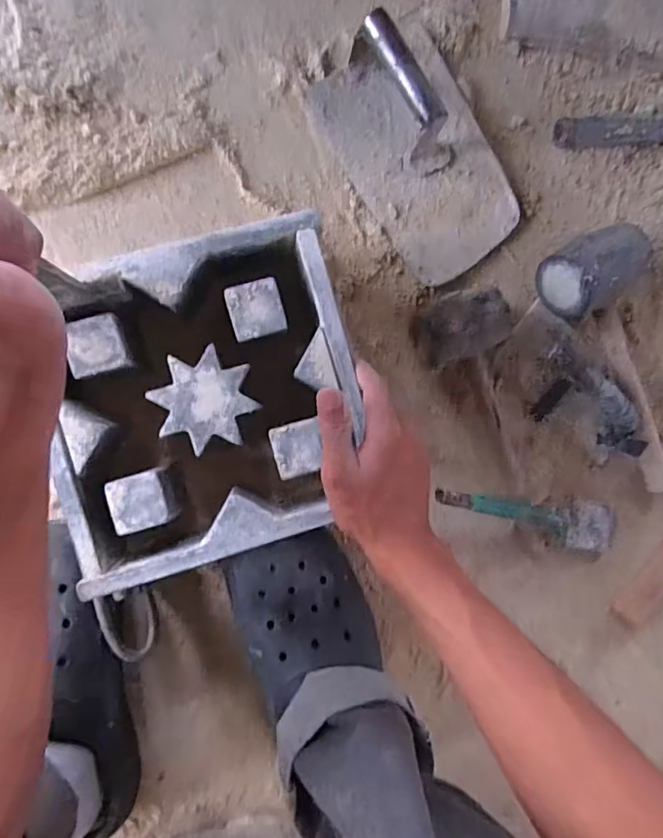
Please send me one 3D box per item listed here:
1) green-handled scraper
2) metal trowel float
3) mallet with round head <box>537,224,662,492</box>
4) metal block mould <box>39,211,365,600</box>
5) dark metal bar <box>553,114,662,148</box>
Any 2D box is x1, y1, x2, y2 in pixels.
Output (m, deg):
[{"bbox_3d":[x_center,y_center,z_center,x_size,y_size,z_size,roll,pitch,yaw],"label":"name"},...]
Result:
[{"bbox_3d":[0.204,0.097,0.558,0.247,0.034,0.053,15,92,-27],"label":"green-handled scraper"},{"bbox_3d":[0.094,-0.258,0.506,0.144,0.068,0.223,-37,97,-4],"label":"metal trowel float"},{"bbox_3d":[0.311,-0.063,0.566,0.120,0.062,0.291,-33,113,-4],"label":"mallet with round head"},{"bbox_3d":[-0.097,-0.016,0.424,0.222,0.090,0.223,-17,96,-6],"label":"metal block mould"},{"bbox_3d":[0.297,-0.297,0.553,0.129,0.023,0.033,-6,95,-7],"label":"dark metal bar"}]

